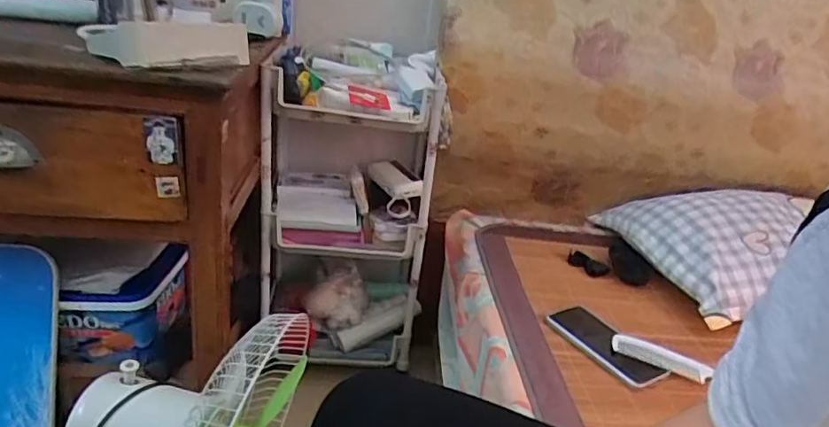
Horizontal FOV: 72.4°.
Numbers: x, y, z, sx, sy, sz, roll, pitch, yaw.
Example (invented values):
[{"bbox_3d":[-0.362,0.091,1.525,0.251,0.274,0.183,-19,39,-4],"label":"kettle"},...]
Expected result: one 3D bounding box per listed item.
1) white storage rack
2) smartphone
[{"bbox_3d":[-0.136,-0.007,1.074,0.297,0.574,0.207,0,25,-17],"label":"white storage rack"},{"bbox_3d":[0.267,0.180,0.792,0.090,0.015,0.169,-8,28,-32],"label":"smartphone"}]

